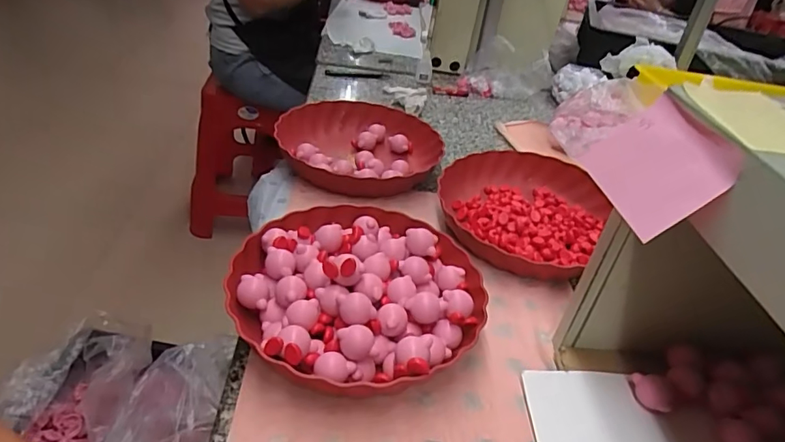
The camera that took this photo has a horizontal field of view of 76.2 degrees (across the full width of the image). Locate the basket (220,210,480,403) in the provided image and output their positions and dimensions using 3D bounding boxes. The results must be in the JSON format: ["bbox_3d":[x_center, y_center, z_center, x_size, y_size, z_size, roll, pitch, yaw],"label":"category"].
[{"bbox_3d":[-0.033,0.067,0.497,0.231,0.074,0.233,5,36,-4],"label":"basket"}]

